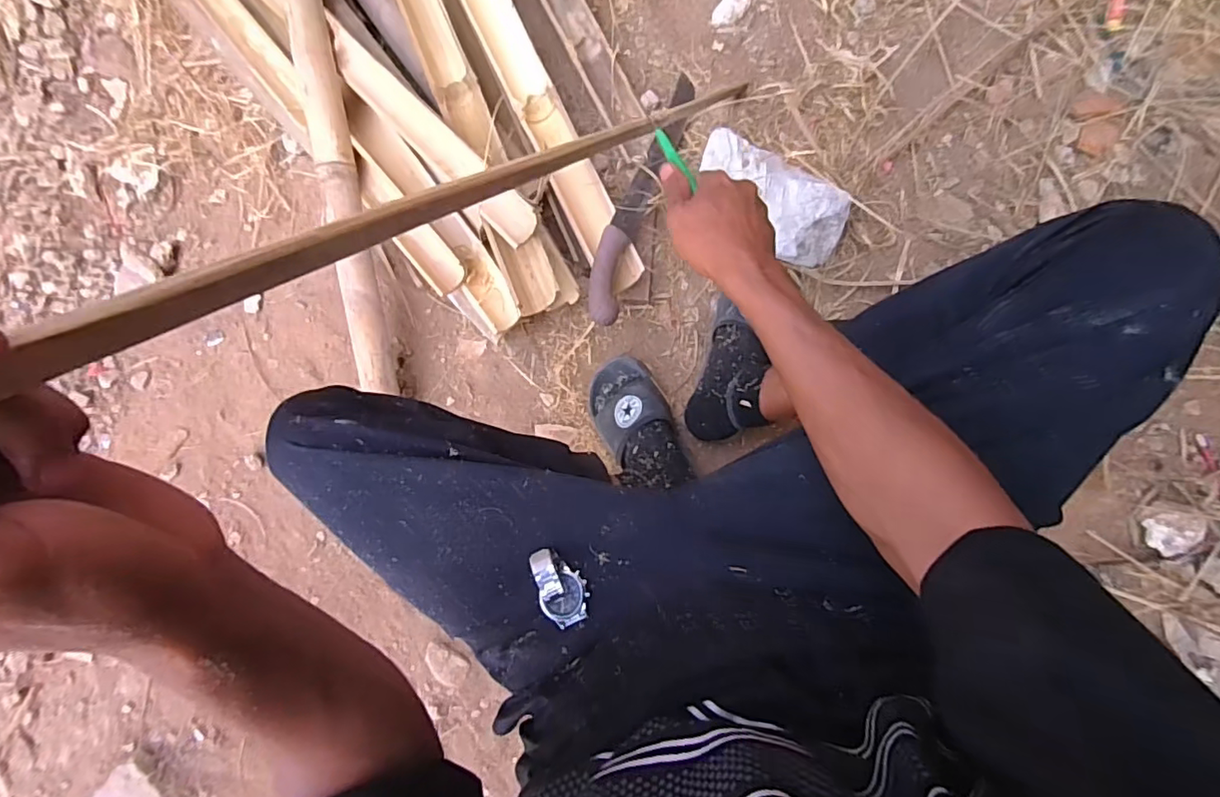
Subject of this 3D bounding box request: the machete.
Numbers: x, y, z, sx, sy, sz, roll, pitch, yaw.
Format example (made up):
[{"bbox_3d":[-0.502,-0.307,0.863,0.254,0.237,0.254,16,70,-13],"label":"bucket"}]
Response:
[{"bbox_3d":[0.046,-0.282,0.756,0.047,0.033,0.408,17,69,10],"label":"machete"}]

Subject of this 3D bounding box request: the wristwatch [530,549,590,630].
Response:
[{"bbox_3d":[-0.041,0.152,0.449,0.037,0.015,0.062,-20,81,7],"label":"wristwatch"}]

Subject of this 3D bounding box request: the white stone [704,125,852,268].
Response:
[{"bbox_3d":[0.210,-0.258,0.725,0.201,0.095,0.091,40,94,11],"label":"white stone"}]

